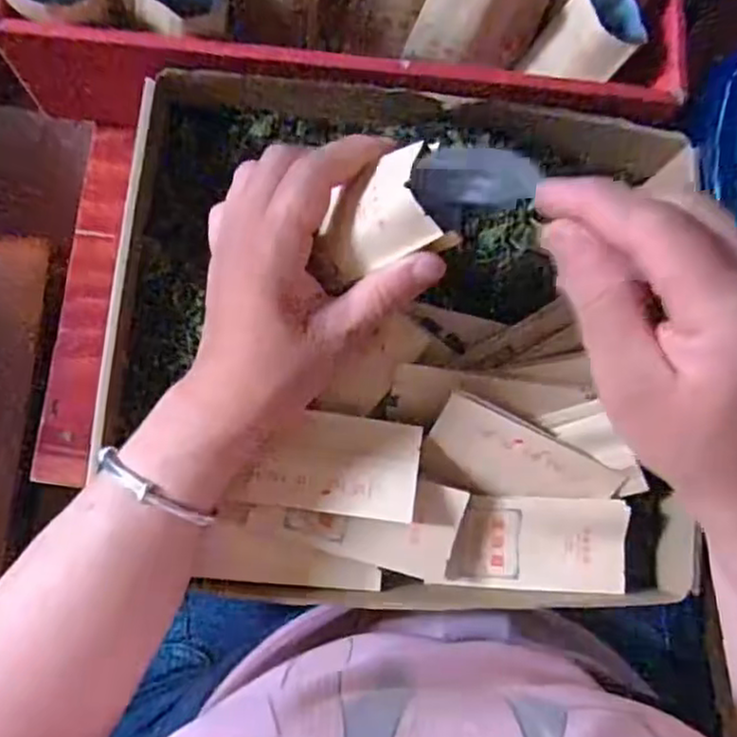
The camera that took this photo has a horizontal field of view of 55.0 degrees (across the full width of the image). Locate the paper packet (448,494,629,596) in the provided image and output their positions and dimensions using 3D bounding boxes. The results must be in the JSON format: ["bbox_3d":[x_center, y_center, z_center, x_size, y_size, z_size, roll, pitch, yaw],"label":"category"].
[{"bbox_3d":[0.094,0.097,0.393,0.092,0.020,0.051,2,81,-3],"label":"paper packet"}]

